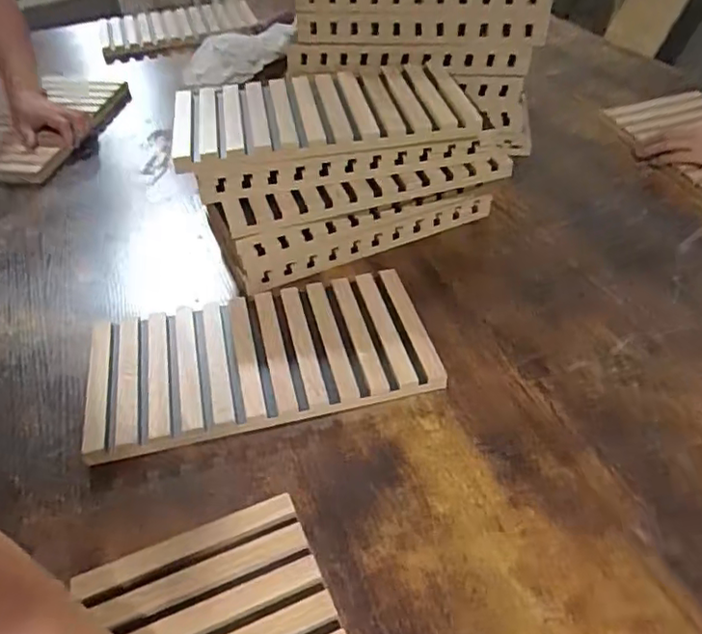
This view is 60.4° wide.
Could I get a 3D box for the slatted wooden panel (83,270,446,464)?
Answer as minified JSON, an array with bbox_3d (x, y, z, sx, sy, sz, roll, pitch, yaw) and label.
[{"bbox_3d":[-0.101,0.044,0.672,0.372,0.031,0.196,-11,43,-7],"label":"slatted wooden panel"}]

